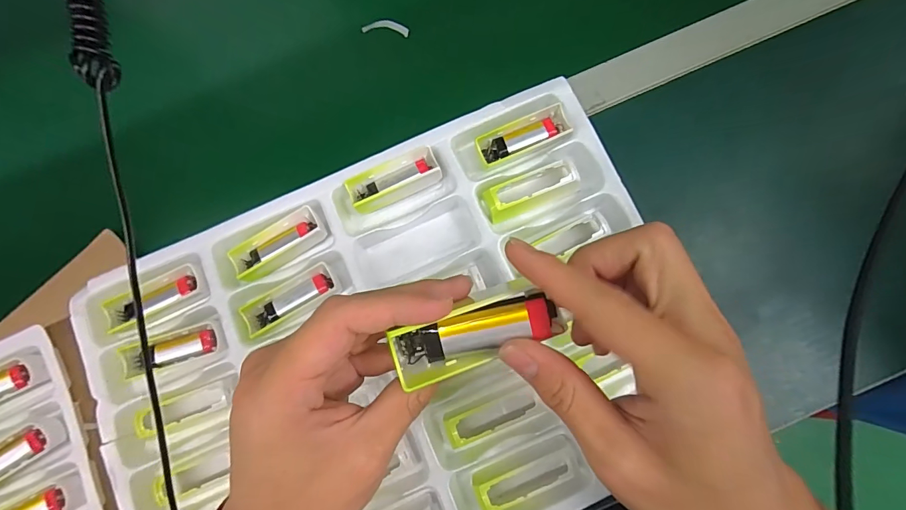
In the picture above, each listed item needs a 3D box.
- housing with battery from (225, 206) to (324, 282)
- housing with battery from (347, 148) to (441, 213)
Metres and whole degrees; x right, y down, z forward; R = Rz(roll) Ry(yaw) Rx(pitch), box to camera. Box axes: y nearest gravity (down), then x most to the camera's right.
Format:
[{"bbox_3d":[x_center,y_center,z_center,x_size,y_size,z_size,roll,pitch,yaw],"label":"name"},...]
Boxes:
[{"bbox_3d":[-0.148,-0.009,0.355,0.077,0.014,0.030,-33,80,-3],"label":"housing with battery"},{"bbox_3d":[-0.050,-0.065,0.360,0.079,0.019,0.032,-26,80,-2],"label":"housing with battery"}]

